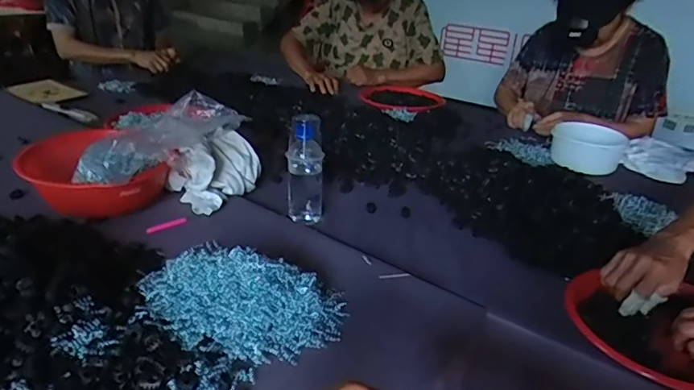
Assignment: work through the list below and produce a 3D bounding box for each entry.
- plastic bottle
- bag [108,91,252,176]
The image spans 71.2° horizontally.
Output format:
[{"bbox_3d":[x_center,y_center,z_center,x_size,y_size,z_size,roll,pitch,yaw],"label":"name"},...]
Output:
[{"bbox_3d":[-0.071,-0.049,0.828,0.060,0.173,0.062,2,24,-1],"label":"plastic bottle"},{"bbox_3d":[-0.271,-0.097,0.764,0.126,0.071,0.241,17,30,24],"label":"bag"}]

